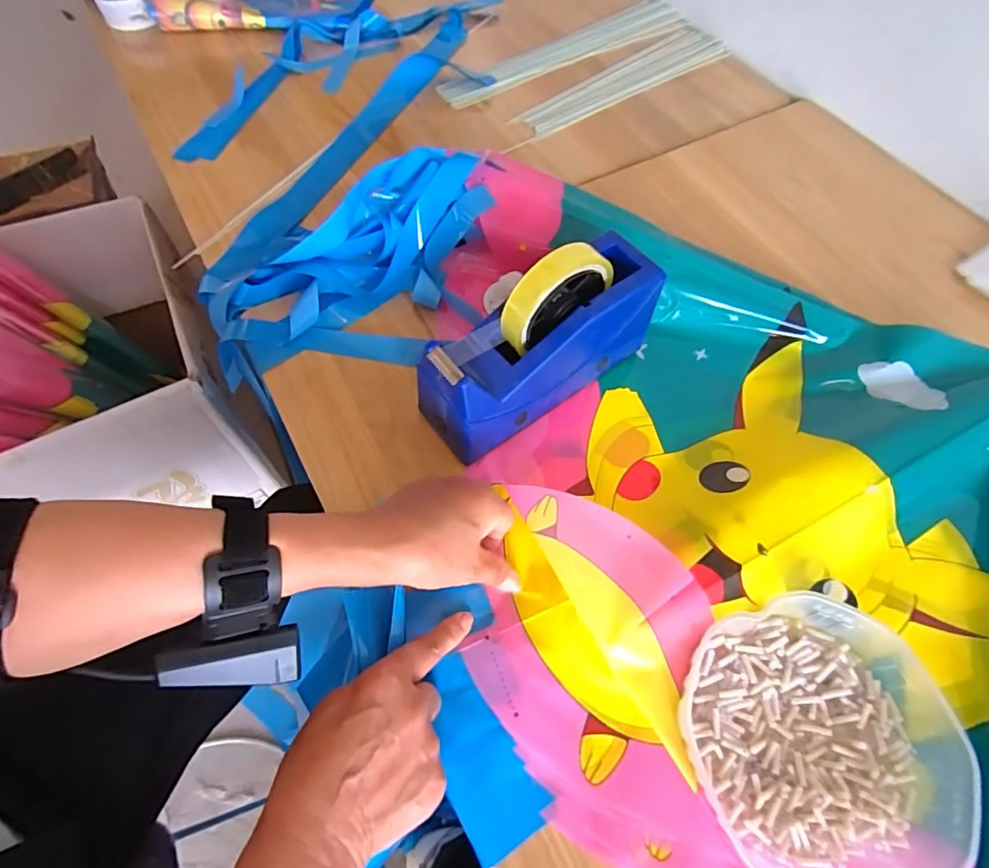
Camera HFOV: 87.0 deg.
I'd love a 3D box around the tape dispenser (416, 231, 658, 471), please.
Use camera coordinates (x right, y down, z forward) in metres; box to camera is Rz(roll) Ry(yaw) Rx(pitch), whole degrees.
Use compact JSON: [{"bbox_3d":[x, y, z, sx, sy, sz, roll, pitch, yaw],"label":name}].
[{"bbox_3d":[0.036,-0.074,0.407,0.196,0.131,0.063,-35,67,-19],"label":"tape dispenser"}]

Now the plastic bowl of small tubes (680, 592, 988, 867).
[{"bbox_3d":[0.201,0.182,0.319,0.154,0.045,0.147,1,61,-1],"label":"plastic bowl of small tubes"}]

